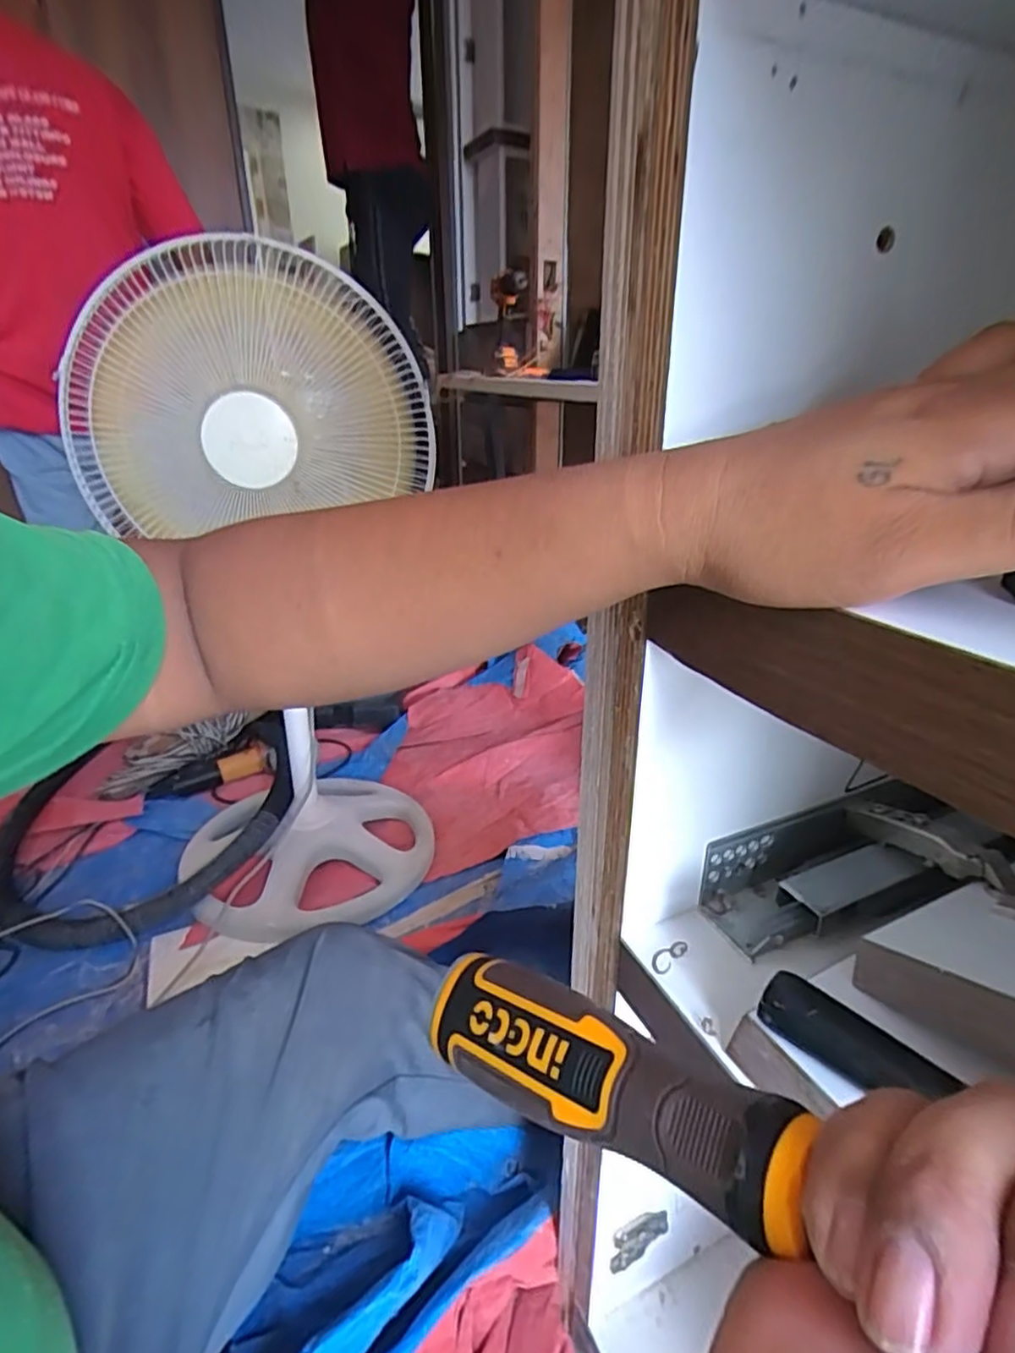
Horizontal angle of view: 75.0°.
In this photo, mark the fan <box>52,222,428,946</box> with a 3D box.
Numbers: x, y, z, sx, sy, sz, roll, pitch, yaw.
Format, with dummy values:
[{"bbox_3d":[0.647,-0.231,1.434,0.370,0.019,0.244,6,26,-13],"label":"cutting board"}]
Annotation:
[{"bbox_3d":[-0.325,-0.079,0.947,0.400,0.882,0.300,-12,27,-25],"label":"fan"}]

